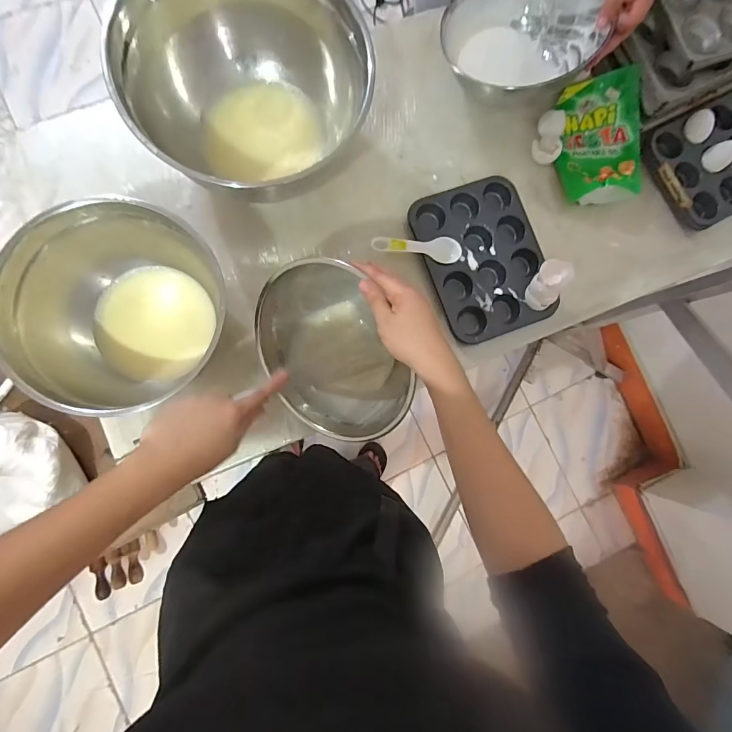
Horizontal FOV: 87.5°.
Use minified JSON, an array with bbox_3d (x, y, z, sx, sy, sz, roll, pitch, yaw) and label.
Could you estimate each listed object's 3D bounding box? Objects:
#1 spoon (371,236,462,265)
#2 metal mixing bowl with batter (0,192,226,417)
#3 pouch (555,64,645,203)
[{"bbox_3d":[0.082,-0.194,0.613,0.139,0.014,0.043,10,84,-5],"label":"spoon"},{"bbox_3d":[-0.313,-0.075,0.508,0.242,0.141,0.219,-35,89,-8],"label":"metal mixing bowl with batter"},{"bbox_3d":[0.393,-0.381,0.634,0.127,0.048,0.200,-5,86,-6],"label":"pouch"}]

